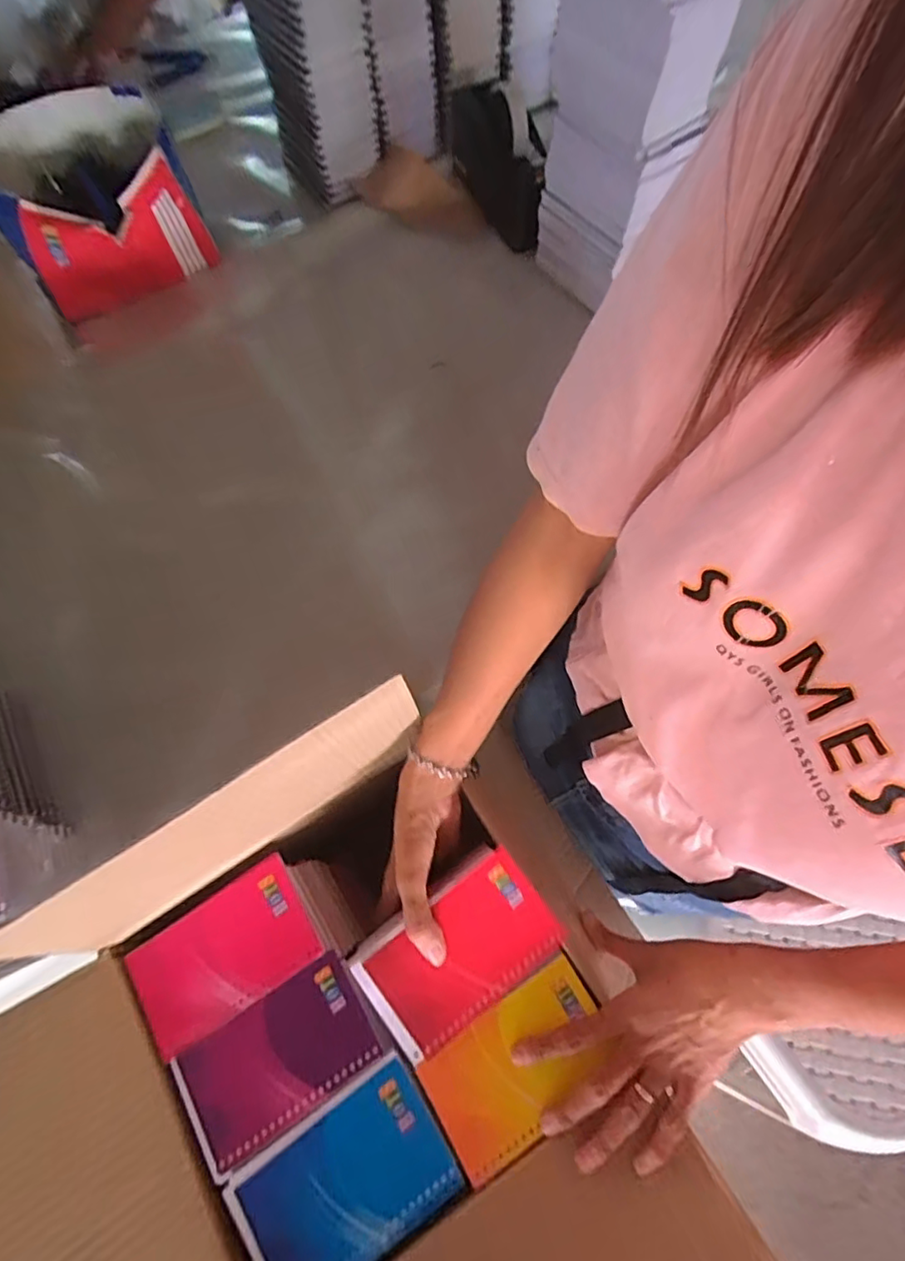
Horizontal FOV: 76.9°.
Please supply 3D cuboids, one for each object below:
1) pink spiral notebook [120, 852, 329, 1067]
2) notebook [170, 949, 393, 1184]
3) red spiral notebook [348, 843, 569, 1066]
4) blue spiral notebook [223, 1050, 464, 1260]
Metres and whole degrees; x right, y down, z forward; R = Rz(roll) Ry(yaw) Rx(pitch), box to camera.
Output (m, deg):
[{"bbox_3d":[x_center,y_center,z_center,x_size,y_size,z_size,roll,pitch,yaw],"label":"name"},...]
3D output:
[{"bbox_3d":[-0.177,0.250,0.442,0.129,0.008,0.085,-32,71,-10],"label":"pink spiral notebook"},{"bbox_3d":[-0.127,0.312,0.417,0.138,0.005,0.082,-32,71,-9],"label":"notebook"},{"bbox_3d":[0.004,0.234,0.420,0.140,0.018,0.087,-35,71,-11],"label":"red spiral notebook"},{"bbox_3d":[-0.074,0.378,0.391,0.132,0.021,0.092,-33,71,-10],"label":"blue spiral notebook"}]

